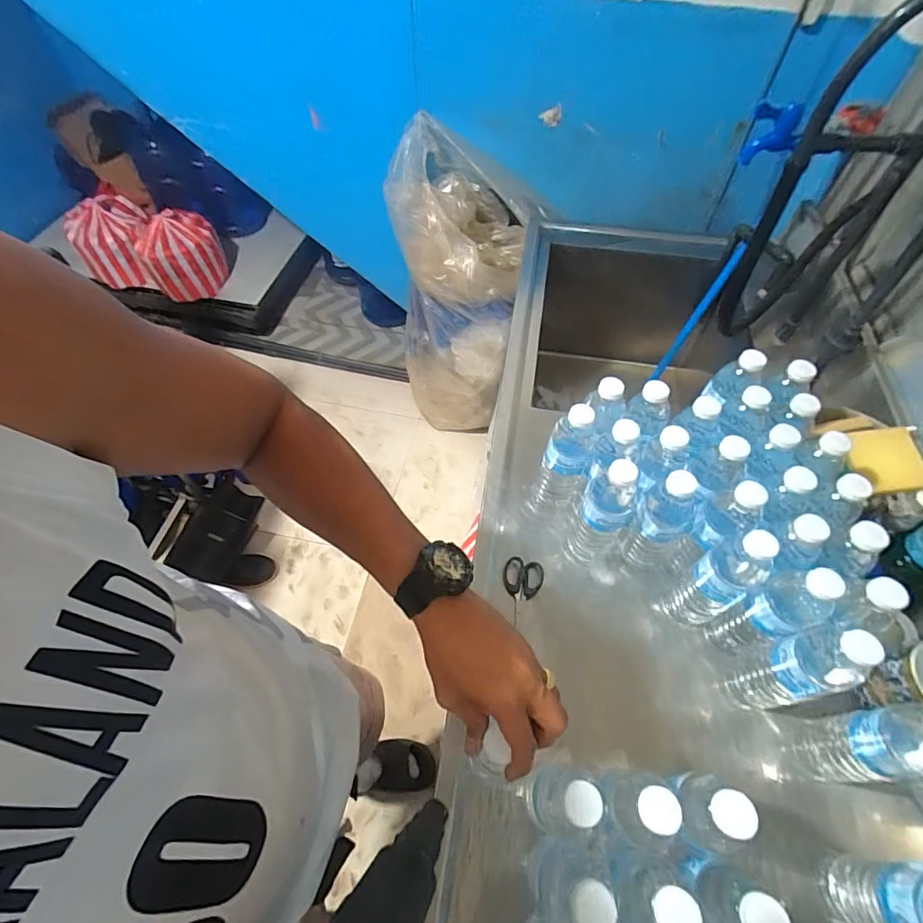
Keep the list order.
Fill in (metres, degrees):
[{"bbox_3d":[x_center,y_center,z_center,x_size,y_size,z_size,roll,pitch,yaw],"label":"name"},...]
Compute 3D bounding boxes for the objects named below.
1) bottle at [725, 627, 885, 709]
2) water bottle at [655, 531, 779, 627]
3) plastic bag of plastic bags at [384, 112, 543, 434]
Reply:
[{"bbox_3d":[0.380,0.232,0.535,0.073,0.215,0.063,-13,58,-9],"label":"bottle"},{"bbox_3d":[0.313,0.143,0.586,0.073,0.214,0.063,37,64,21],"label":"water bottle"},{"bbox_3d":[-0.013,-0.473,1.511,0.364,0.846,0.348,-2,57,-2],"label":"plastic bag of plastic bags"}]

